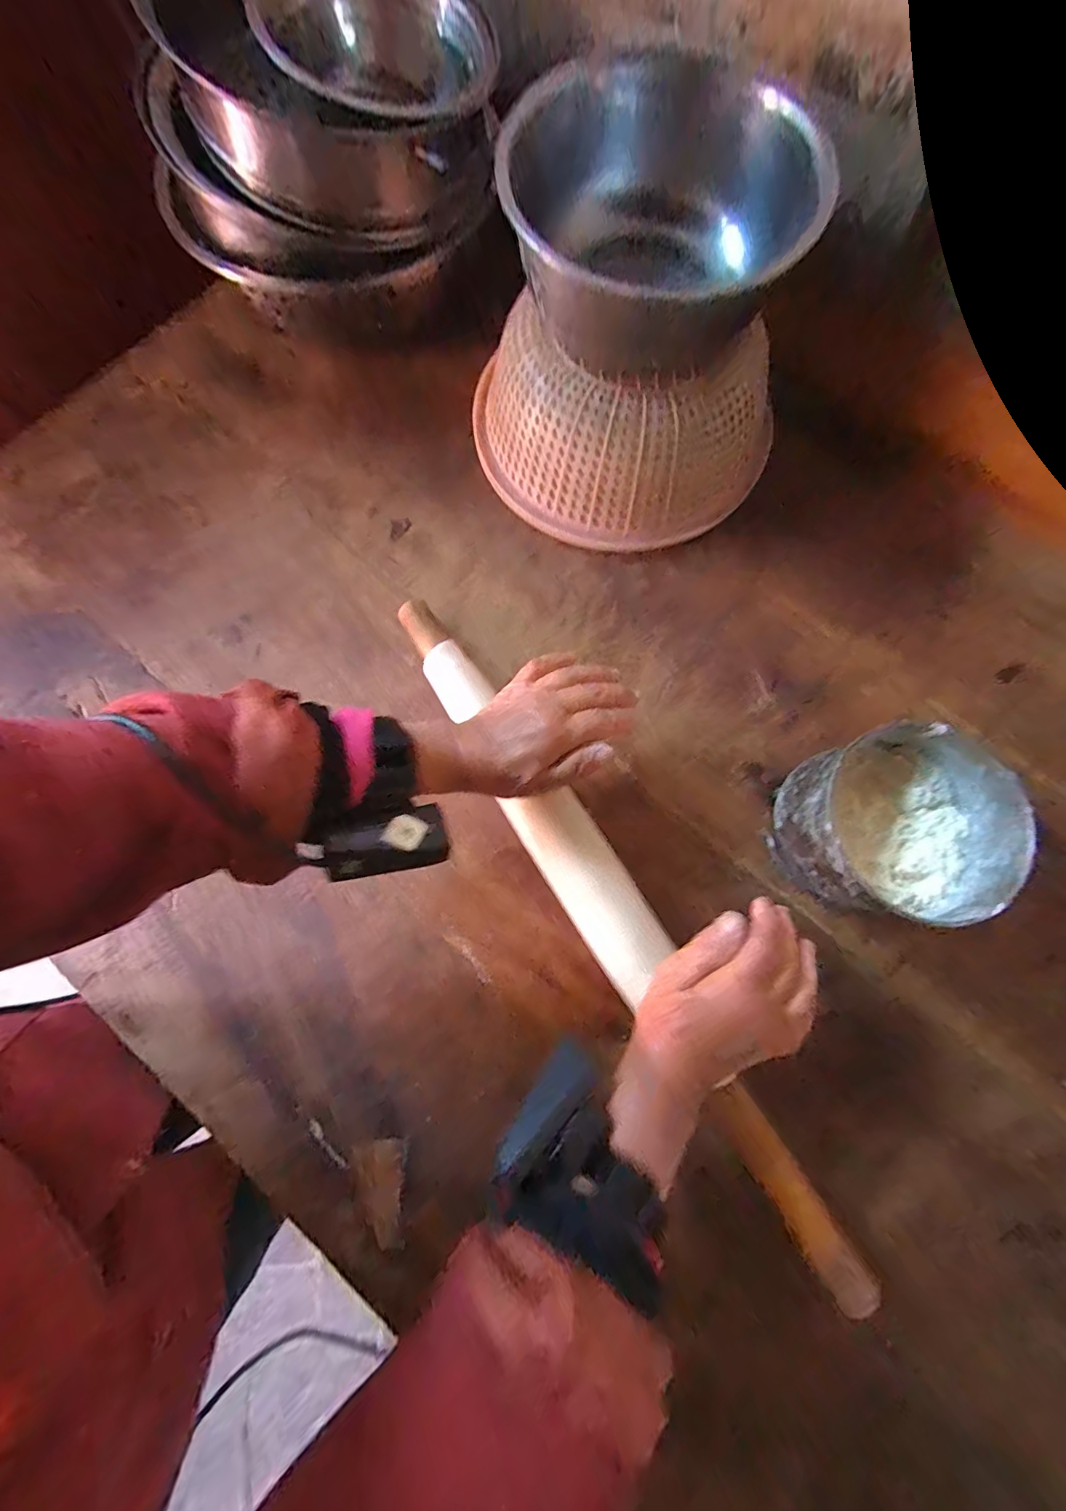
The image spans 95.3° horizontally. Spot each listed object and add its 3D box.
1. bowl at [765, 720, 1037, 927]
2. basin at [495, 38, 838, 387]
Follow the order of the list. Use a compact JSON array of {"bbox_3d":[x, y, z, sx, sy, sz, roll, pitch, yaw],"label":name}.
[{"bbox_3d":[0.266,0.052,0.370,0.131,0.093,0.128,0,76,0],"label":"bowl"},{"bbox_3d":[0.085,-0.408,0.375,0.207,0.101,0.196,0,78,1],"label":"basin"}]

